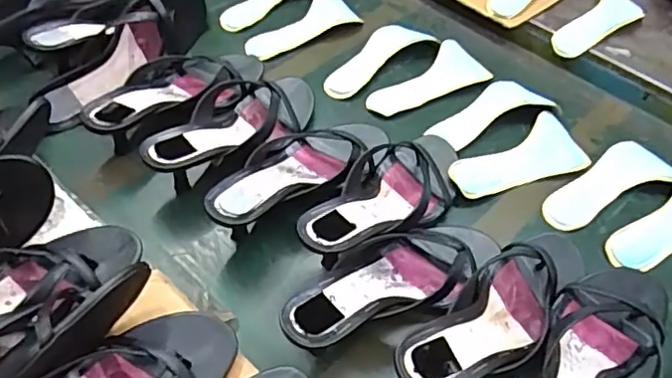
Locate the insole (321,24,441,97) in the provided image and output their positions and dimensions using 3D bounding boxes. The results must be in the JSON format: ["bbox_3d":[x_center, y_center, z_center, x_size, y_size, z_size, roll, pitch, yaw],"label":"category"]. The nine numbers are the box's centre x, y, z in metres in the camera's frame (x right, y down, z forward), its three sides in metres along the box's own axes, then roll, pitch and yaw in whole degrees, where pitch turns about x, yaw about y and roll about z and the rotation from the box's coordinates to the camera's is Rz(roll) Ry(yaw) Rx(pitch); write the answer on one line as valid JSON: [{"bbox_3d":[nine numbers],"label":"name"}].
[{"bbox_3d":[0.047,-0.178,0.797,0.186,0.007,0.068,-35,60,-29],"label":"insole"}]

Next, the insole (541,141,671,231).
[{"bbox_3d":[0.308,-0.004,0.668,0.181,0.010,0.068,-29,57,-26],"label":"insole"}]

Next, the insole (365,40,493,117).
[{"bbox_3d":[0.110,-0.143,0.772,0.173,0.006,0.080,-23,54,-22],"label":"insole"}]

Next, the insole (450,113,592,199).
[{"bbox_3d":[0.206,-0.033,0.678,0.170,0.012,0.076,-21,54,-21],"label":"insole"}]

